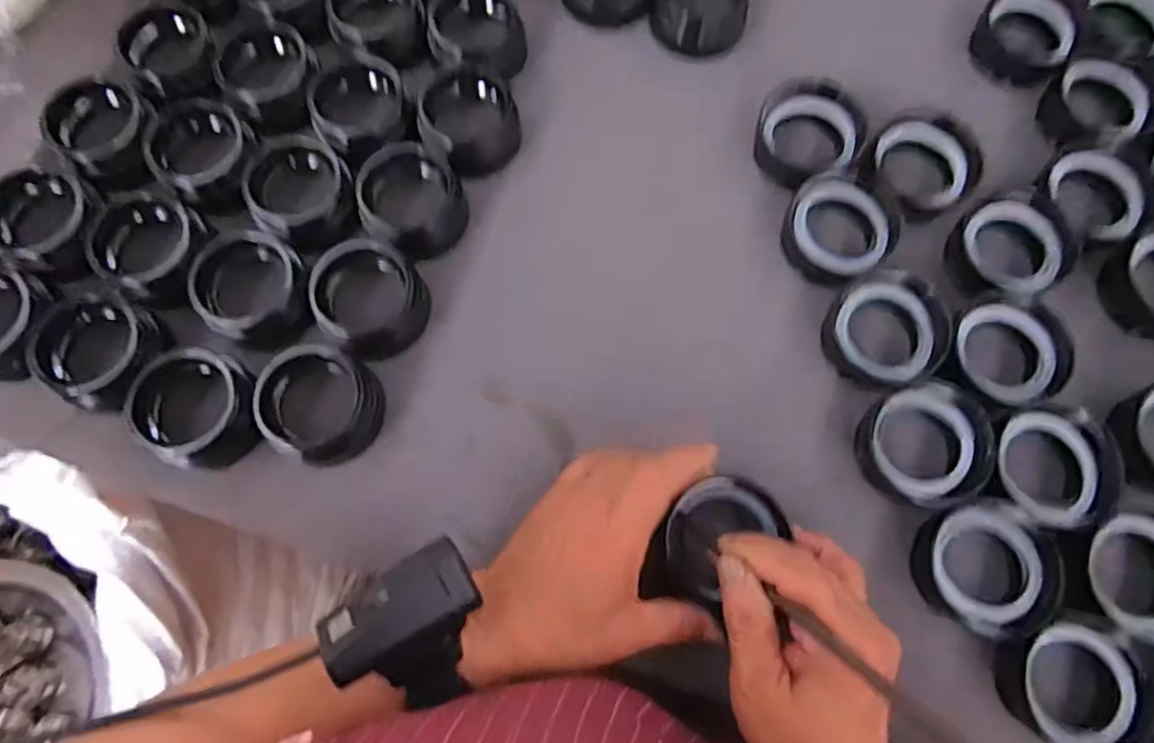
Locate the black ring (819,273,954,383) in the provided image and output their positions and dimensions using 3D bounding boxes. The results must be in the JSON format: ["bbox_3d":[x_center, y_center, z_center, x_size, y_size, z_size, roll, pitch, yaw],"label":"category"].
[{"bbox_3d":[0.186,-0.025,0.404,0.064,0.028,0.066,0,74,-1],"label":"black ring"}]

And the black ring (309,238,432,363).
[{"bbox_3d":[-0.124,-0.044,0.395,0.061,0.041,0.062,0,74,-1],"label":"black ring"}]

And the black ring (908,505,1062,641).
[{"bbox_3d":[0.223,0.108,0.368,0.062,0.031,0.068,0,74,-1],"label":"black ring"}]

